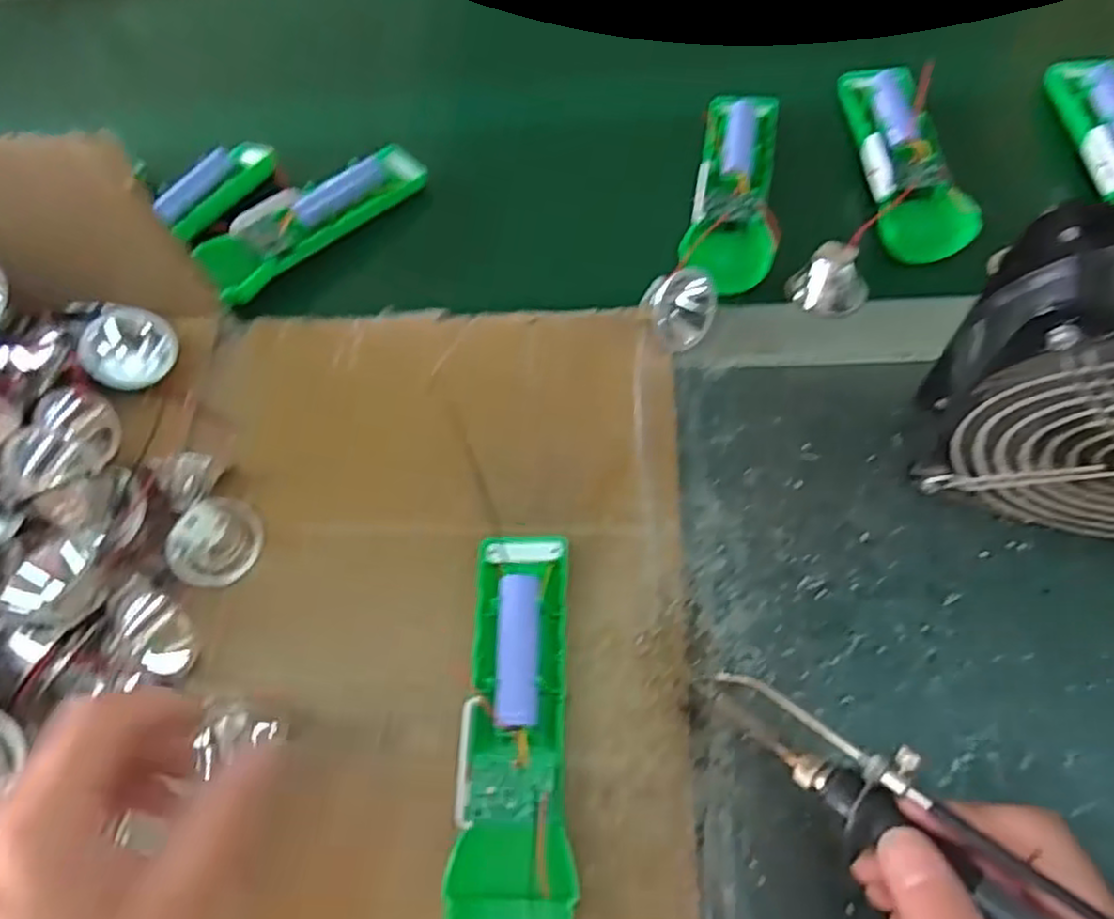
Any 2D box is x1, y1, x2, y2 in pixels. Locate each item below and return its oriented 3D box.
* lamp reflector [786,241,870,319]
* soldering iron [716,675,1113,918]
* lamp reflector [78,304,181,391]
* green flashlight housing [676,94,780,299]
[{"bbox_3d":[0.156,-0.100,0.406,0.040,0.029,0.028,34,71,20],"label":"lamp reflector"},{"bbox_3d":[0.130,0.131,0.230,0.032,0.021,0.195,-43,46,-15],"label":"soldering iron"},{"bbox_3d":[-0.239,-0.063,0.398,0.035,0.029,0.044,33,70,20],"label":"lamp reflector"},{"bbox_3d":[0.107,-0.165,0.439,0.050,0.029,0.140,7,64,9],"label":"green flashlight housing"}]

